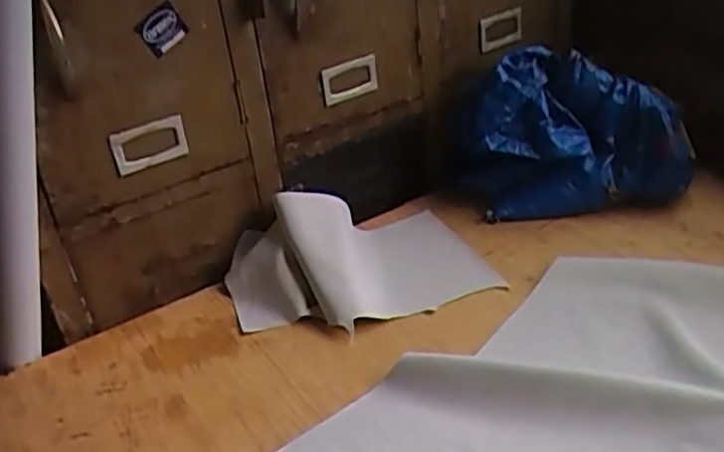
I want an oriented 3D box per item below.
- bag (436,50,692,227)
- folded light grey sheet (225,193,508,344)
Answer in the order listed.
[{"bbox_3d":[0.301,-0.136,1.054,0.345,0.214,0.148,-3,32,2],"label":"bag"},{"bbox_3d":[-0.011,0.031,0.936,0.334,0.096,0.216,-17,34,-19],"label":"folded light grey sheet"}]

